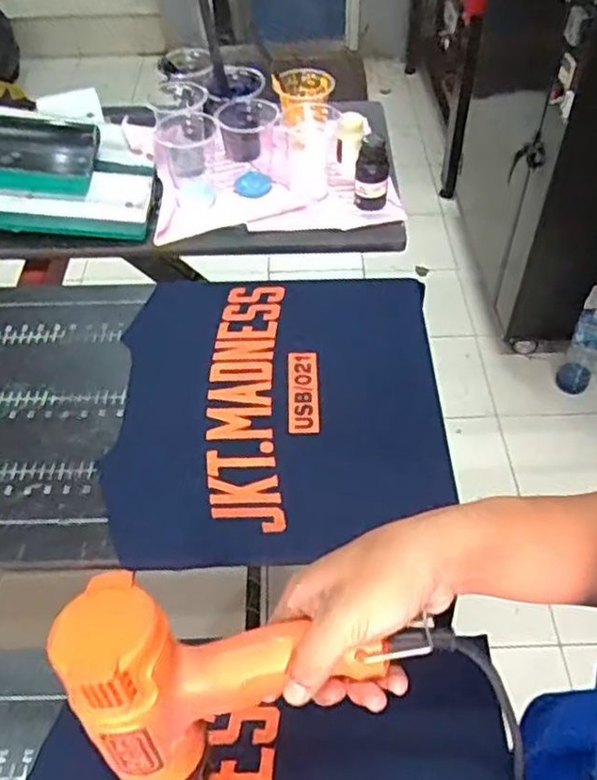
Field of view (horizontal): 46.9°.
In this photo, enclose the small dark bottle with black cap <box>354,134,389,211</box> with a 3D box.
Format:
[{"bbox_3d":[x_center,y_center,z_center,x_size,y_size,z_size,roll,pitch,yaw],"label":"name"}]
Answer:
[{"bbox_3d":[0.104,-0.307,0.977,0.048,0.097,0.037,4,50,6],"label":"small dark bottle with black cap"}]

